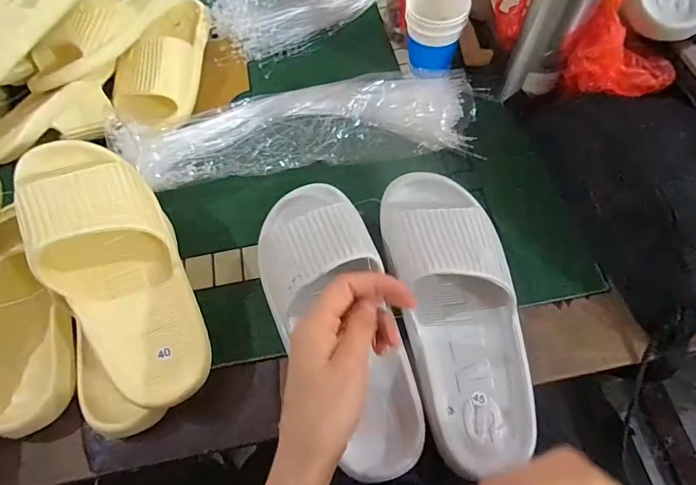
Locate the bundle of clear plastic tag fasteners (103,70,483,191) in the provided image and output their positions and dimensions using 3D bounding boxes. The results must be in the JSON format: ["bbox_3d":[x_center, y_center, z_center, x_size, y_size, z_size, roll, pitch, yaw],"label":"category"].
[{"bbox_3d":[-0.057,-0.136,0.506,0.397,0.048,0.124,-9,63,-1],"label":"bundle of clear plastic tag fasteners"}]

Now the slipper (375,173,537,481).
[{"bbox_3d":[0.106,0.054,0.395,0.115,0.060,0.280,-9,63,-1],"label":"slipper"}]

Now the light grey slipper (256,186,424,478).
[{"bbox_3d":[-0.010,0.065,0.397,0.101,0.068,0.278,-23,72,-8],"label":"light grey slipper"}]

